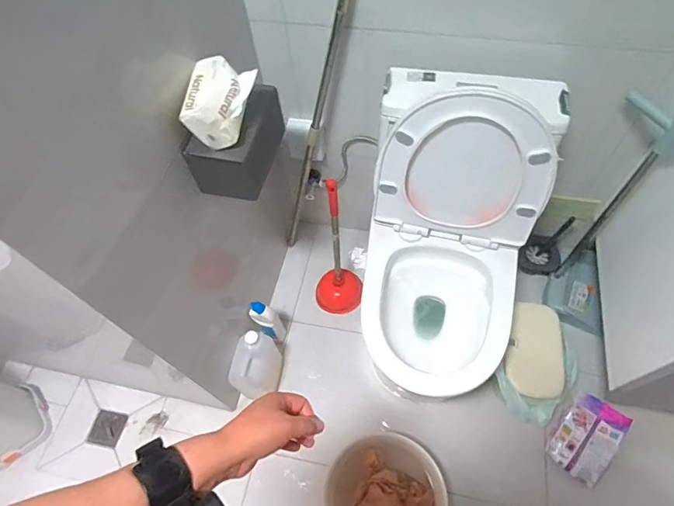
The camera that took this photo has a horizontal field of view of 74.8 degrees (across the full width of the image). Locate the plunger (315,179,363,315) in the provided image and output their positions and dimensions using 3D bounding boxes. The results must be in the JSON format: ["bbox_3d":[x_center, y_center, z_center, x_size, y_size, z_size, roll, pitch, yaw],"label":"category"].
[{"bbox_3d":[-0.003,0.009,1.264,0.154,0.561,0.123,-9,60,-3],"label":"plunger"}]

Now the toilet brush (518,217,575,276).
[{"bbox_3d":[0.652,-0.022,1.355,0.095,0.273,0.115,-41,66,-19],"label":"toilet brush"}]

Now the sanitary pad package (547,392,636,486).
[{"bbox_3d":[0.682,0.505,1.207,0.149,0.064,0.214,36,68,21],"label":"sanitary pad package"}]

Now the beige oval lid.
[{"bbox_3d":[0.529,0.258,1.181,0.132,0.016,0.242,-1,73,19],"label":"beige oval lid"}]

